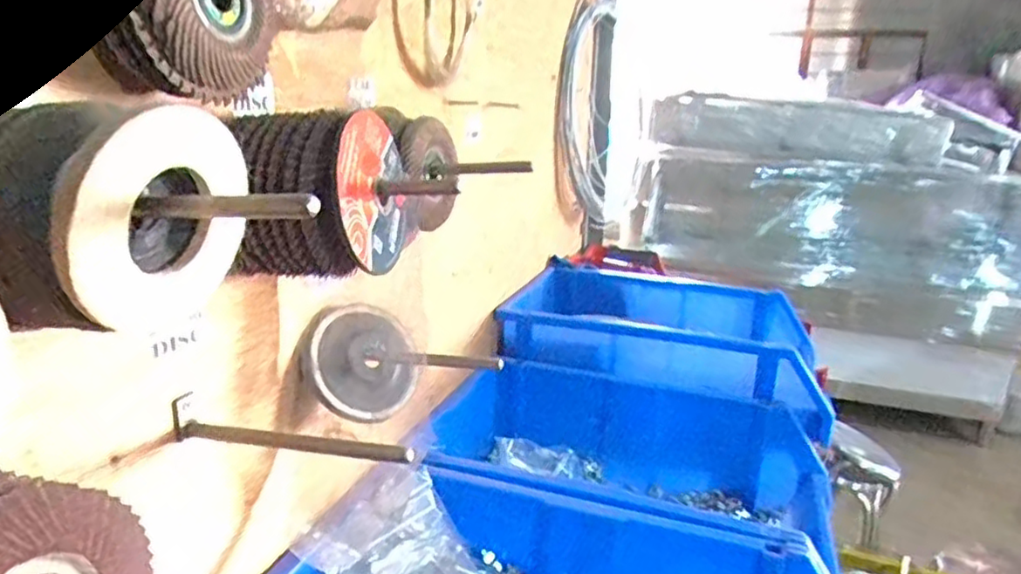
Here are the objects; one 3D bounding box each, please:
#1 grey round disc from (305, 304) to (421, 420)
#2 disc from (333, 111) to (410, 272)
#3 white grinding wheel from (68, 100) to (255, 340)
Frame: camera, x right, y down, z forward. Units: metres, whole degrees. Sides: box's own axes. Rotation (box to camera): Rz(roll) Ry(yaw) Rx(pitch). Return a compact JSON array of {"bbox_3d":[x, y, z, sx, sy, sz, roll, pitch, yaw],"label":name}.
[{"bbox_3d":[-0.116,0.056,0.540,0.024,0.090,0.094,-34,19,44],"label":"grey round disc"},{"bbox_3d":[-0.084,-0.057,0.414,0.008,0.096,0.092,-1,42,14],"label":"disc"},{"bbox_3d":[-0.144,-0.027,0.283,0.010,0.090,0.093,15,60,13],"label":"white grinding wheel"}]

